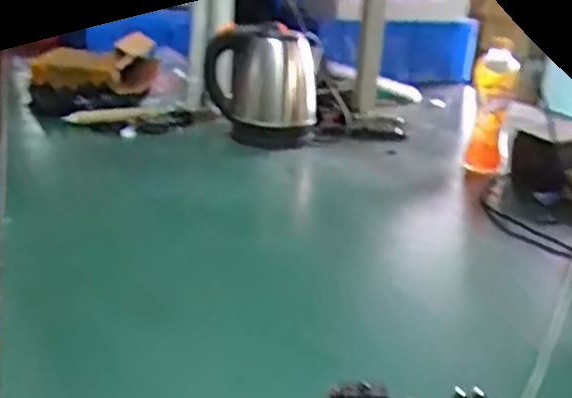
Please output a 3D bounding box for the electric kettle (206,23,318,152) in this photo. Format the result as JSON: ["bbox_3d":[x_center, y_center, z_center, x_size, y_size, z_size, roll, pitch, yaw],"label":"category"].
[{"bbox_3d":[-0.046,-0.206,1.210,0.194,0.196,0.156,1,22,-2],"label":"electric kettle"}]

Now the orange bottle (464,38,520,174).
[{"bbox_3d":[0.334,-0.143,1.105,0.064,0.208,0.054,11,21,21],"label":"orange bottle"}]

